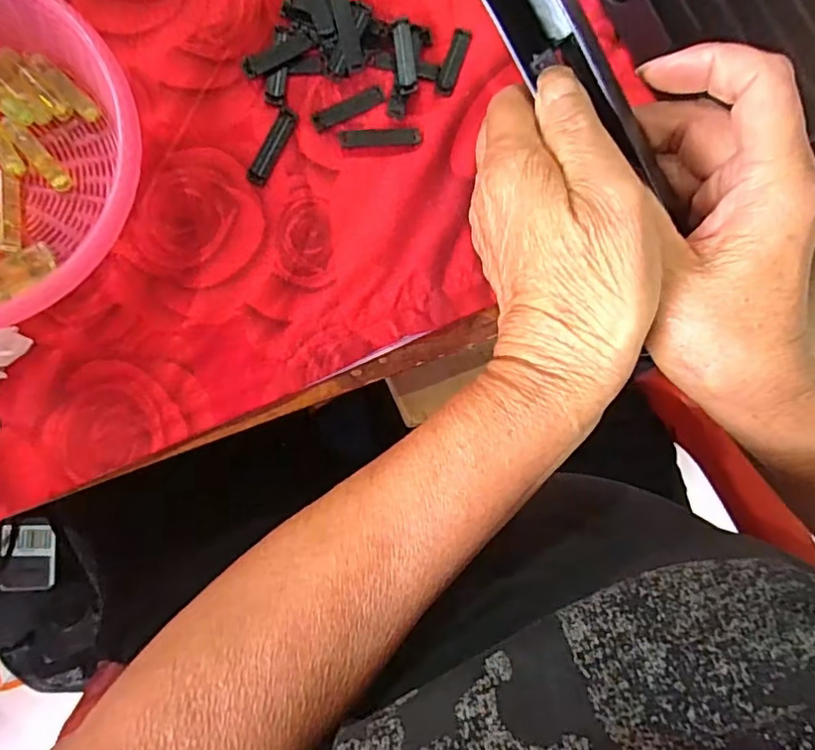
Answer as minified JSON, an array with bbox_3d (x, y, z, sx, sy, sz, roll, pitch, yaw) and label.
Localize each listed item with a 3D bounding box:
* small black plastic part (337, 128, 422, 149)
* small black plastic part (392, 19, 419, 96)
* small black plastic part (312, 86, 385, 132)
[{"bbox_3d":[-0.015,-0.137,0.318,0.046,0.004,0.010,-6,88,-9],"label":"small black plastic part"},{"bbox_3d":[-0.001,-0.183,0.318,0.011,0.004,0.042,-6,88,-9],"label":"small black plastic part"},{"bbox_3d":[-0.034,-0.154,0.317,0.045,0.004,0.011,-31,92,-9],"label":"small black plastic part"}]

